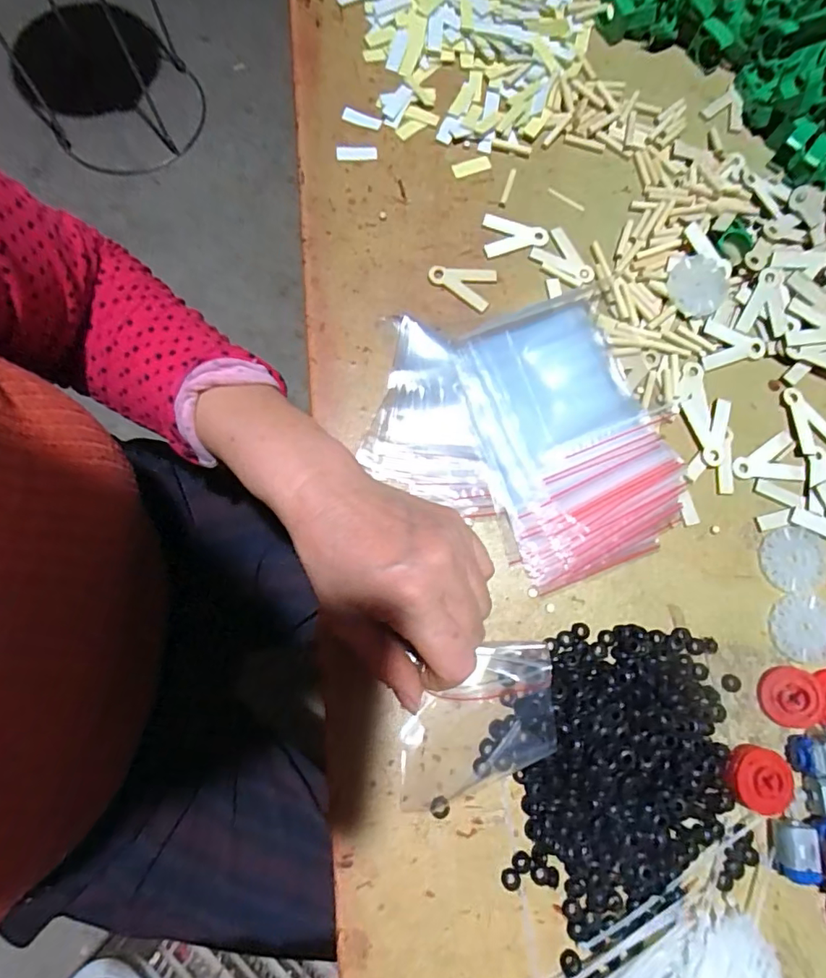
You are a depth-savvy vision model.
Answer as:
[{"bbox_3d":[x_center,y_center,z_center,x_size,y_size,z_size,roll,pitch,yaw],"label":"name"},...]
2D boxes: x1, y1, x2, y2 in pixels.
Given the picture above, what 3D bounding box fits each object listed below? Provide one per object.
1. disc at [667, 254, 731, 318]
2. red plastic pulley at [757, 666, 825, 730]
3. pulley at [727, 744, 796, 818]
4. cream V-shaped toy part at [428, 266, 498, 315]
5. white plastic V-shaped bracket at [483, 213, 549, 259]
[{"bbox_3d":[0.191,-0.137,0.341,0.037,0.004,0.046,35,79,6],"label":"disc"},{"bbox_3d":[0.215,0.119,0.291,0.032,0.004,0.033,-2,83,16],"label":"red plastic pulley"},{"bbox_3d":[0.189,0.160,0.279,0.029,0.012,0.037,-14,78,-5],"label":"pulley"},{"bbox_3d":[0.032,-0.137,0.341,0.043,0.004,0.030,18,77,3],"label":"cream V-shaped toy part"},{"bbox_3d":[0.070,-0.172,0.349,0.043,0.004,0.030,0,77,-2],"label":"white plastic V-shaped bracket"}]

